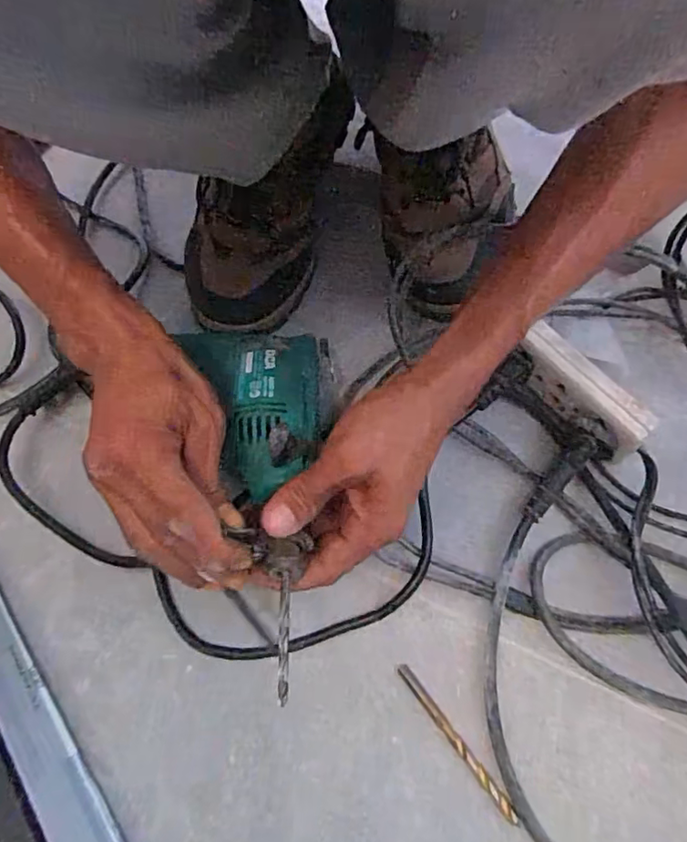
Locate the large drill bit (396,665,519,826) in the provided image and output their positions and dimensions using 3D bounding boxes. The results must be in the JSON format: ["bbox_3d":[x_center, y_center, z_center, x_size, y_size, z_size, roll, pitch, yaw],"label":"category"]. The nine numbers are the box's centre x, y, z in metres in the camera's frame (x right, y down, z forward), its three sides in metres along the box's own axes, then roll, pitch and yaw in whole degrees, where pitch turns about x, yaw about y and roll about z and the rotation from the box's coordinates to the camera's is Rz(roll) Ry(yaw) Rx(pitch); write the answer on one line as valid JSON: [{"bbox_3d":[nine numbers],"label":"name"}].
[{"bbox_3d":[0.063,0.177,0.315,0.008,0.004,0.093,-35,68,-13],"label":"large drill bit"}]

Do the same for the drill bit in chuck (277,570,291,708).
[{"bbox_3d":[-0.028,0.100,0.266,0.005,0.006,0.062,-5,44,1],"label":"drill bit in chuck"}]

